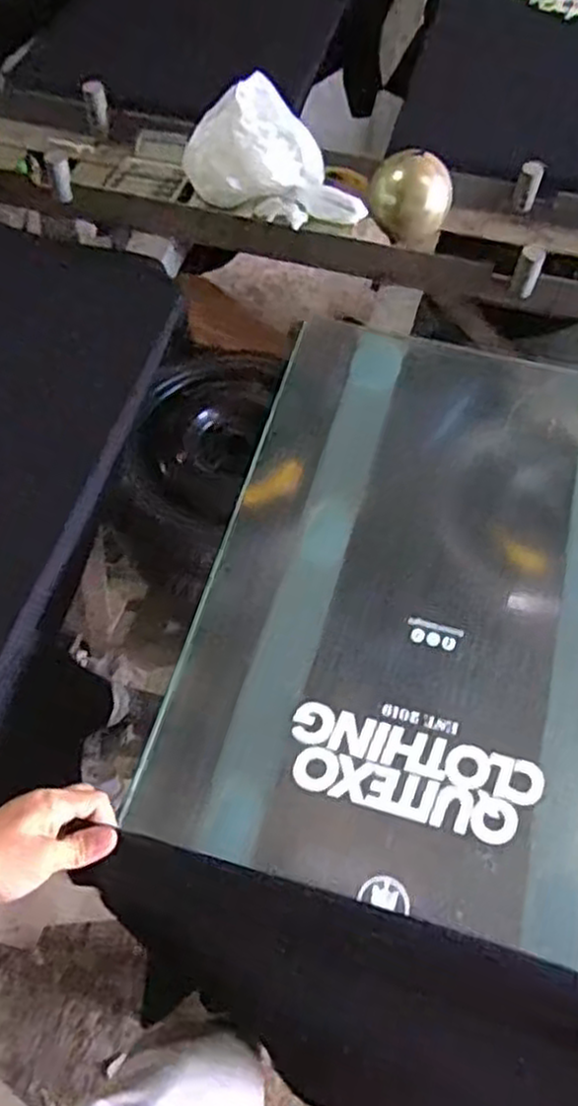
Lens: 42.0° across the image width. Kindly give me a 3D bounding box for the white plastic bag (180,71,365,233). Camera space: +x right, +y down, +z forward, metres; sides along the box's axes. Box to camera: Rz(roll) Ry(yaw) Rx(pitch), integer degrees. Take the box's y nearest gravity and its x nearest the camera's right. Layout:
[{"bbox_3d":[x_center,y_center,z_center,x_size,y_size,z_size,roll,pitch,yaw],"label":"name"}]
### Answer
[{"bbox_3d":[-0.015,-0.450,0.872,0.256,0.118,0.095,33,64,16],"label":"white plastic bag"}]

